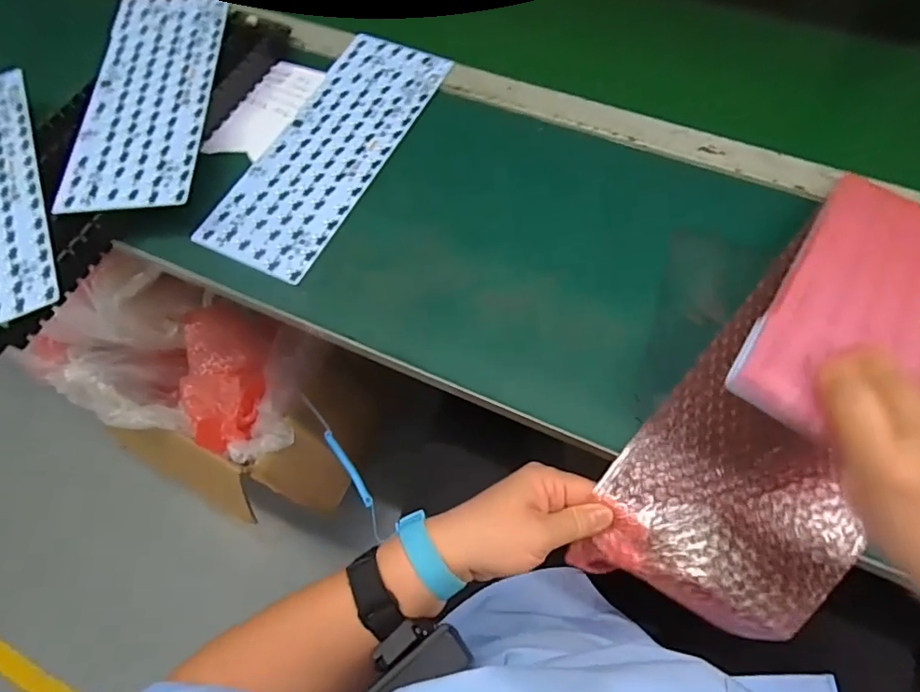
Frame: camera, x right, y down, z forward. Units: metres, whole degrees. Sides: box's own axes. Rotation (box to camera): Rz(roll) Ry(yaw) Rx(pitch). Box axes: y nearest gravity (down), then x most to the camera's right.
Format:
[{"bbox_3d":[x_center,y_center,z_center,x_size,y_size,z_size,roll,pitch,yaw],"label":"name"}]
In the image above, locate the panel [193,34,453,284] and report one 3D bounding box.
[{"bbox_3d":[-0.129,-0.203,0.534,0.116,0.008,0.308,23,69,13],"label":"panel"}]

